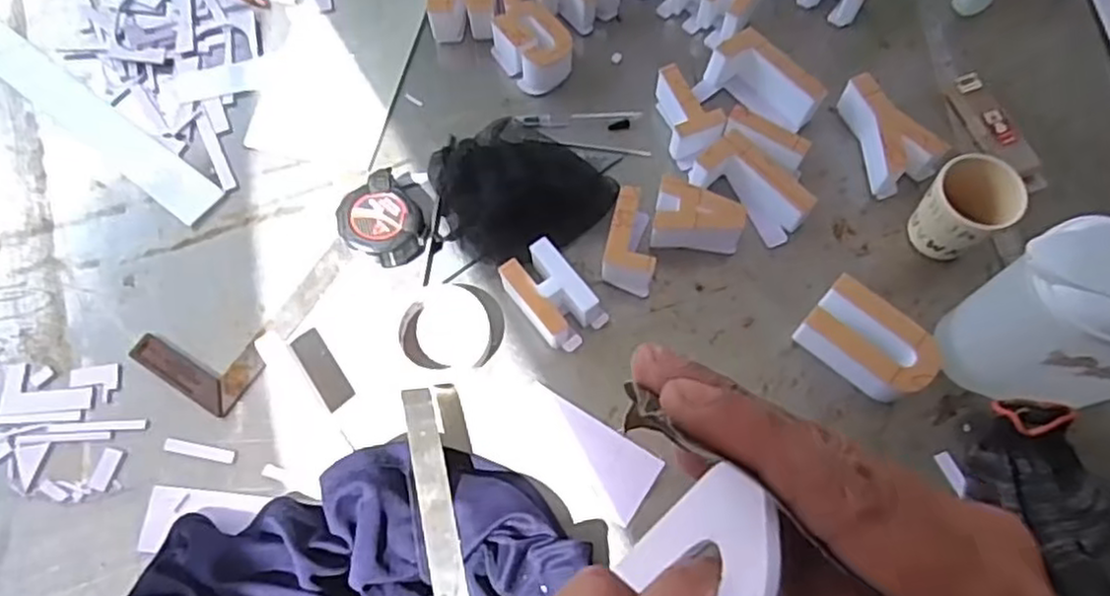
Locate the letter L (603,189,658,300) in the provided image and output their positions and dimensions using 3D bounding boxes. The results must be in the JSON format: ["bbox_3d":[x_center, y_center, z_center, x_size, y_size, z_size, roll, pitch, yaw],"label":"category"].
[{"bbox_3d":[0.076,-0.056,0.682,0.047,0.046,0.094,12,69,5],"label":"letter L"}]

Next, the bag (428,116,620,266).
[{"bbox_3d":[-0.035,-0.114,0.703,0.159,0.063,0.154,-29,71,-11],"label":"bag"}]

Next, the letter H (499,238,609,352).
[{"bbox_3d":[-0.002,-0.002,0.659,0.058,0.044,0.091,-41,74,-15],"label":"letter H"}]

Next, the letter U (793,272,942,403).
[{"bbox_3d":[0.281,0.042,0.646,0.072,0.042,0.109,-42,74,-15],"label":"letter U"}]

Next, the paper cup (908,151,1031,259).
[{"bbox_3d":[0.376,-0.079,0.671,0.071,0.089,0.072,0,68,0],"label":"paper cup"}]

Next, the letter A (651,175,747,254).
[{"bbox_3d":[0.137,-0.071,0.687,0.085,0.046,0.063,12,69,5],"label":"letter A"}]

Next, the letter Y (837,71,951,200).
[{"bbox_3d":[0.336,-0.167,0.723,0.065,0.050,0.119,-15,69,-6],"label":"letter Y"}]

